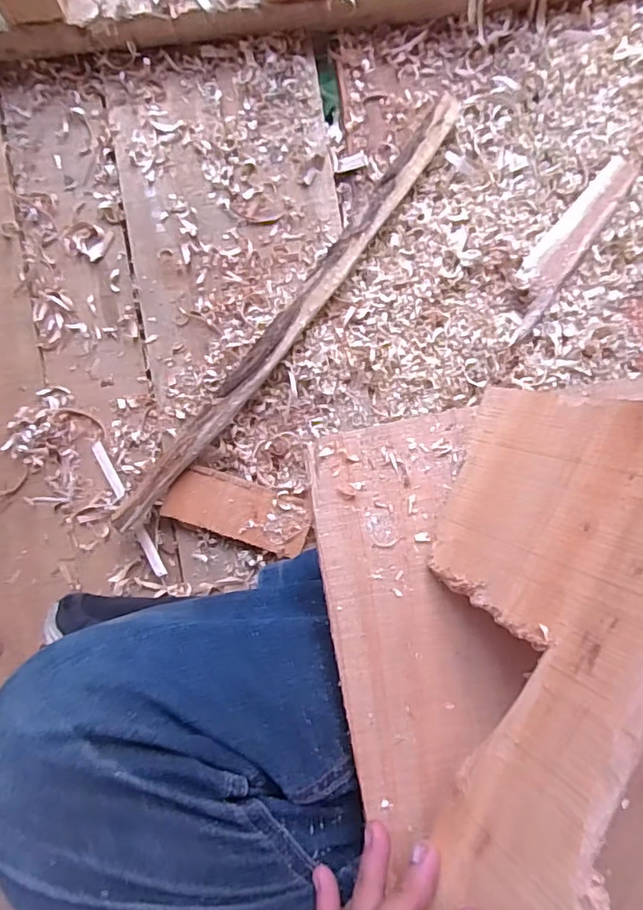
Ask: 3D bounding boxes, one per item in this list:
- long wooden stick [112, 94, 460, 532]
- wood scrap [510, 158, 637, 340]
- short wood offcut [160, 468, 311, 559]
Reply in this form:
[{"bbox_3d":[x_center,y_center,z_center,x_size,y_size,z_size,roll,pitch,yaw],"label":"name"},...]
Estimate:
[{"bbox_3d":[-0.021,-0.114,0.455,0.025,0.026,0.427,38,88,-3],"label":"long wooden stick"},{"bbox_3d":[0.202,-0.176,0.468,0.036,0.010,0.171,35,88,-3],"label":"wood scrap"},{"bbox_3d":[-0.067,0.044,0.459,0.114,0.015,0.047,18,89,-4],"label":"short wood offcut"}]

